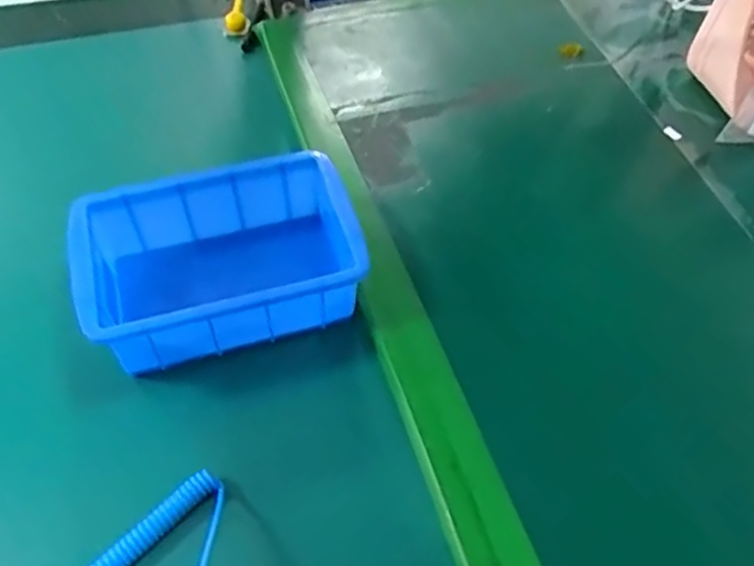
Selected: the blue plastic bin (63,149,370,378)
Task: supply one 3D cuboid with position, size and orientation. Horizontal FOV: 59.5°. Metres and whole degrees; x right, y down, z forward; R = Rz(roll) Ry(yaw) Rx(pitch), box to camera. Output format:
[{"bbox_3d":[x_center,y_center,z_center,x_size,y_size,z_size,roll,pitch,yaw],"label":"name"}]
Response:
[{"bbox_3d":[-0.082,-0.012,0.365,0.147,0.059,0.092,-15,56,-10],"label":"blue plastic bin"}]

